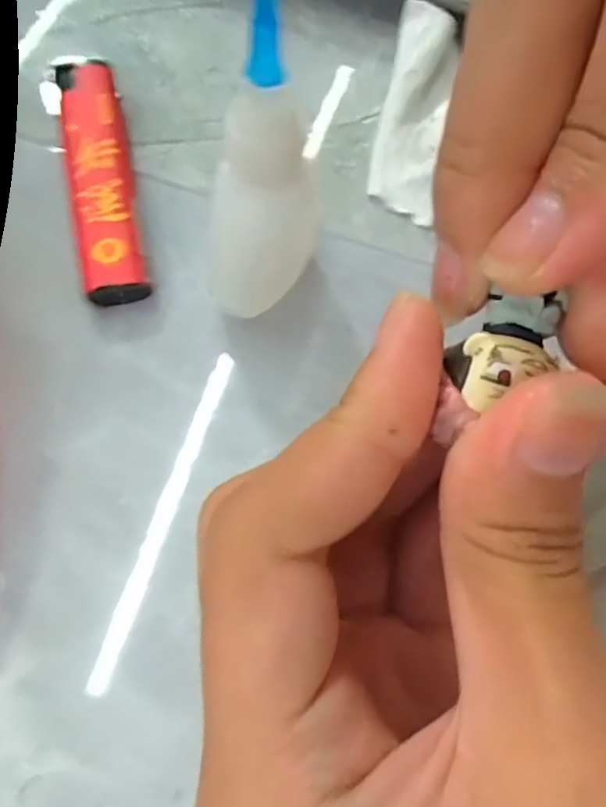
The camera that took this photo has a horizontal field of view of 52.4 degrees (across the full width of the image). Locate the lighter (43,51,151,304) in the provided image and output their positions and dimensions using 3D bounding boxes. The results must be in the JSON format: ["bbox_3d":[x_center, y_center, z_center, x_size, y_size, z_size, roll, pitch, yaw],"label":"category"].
[{"bbox_3d":[-0.058,-0.064,0.179,0.021,0.012,0.082,-15,73,-9],"label":"lighter"}]

